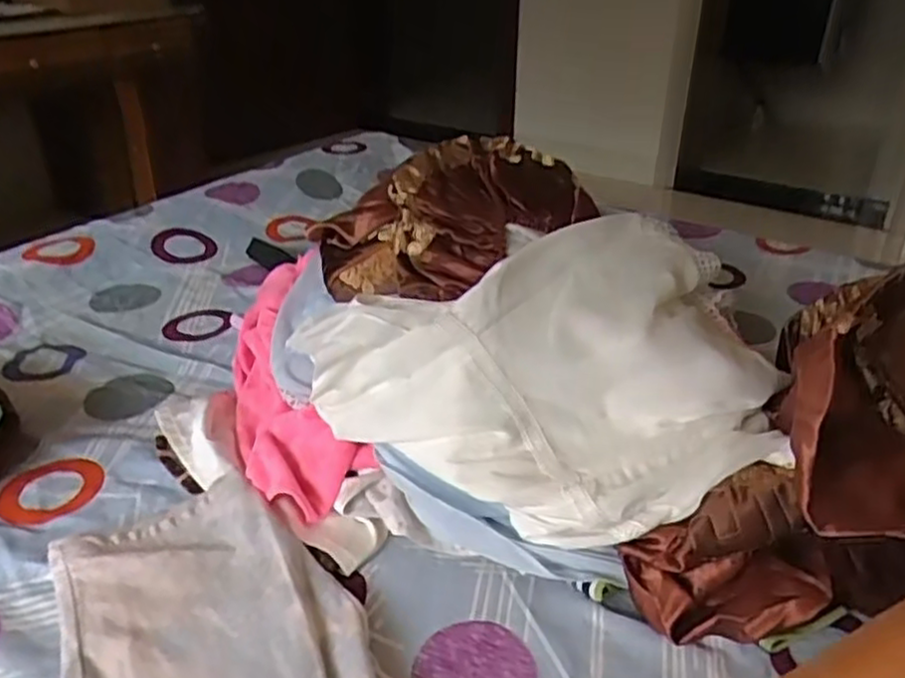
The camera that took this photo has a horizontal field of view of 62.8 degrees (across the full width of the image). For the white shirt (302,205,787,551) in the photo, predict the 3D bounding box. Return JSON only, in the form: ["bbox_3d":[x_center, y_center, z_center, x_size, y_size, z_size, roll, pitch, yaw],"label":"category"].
[{"bbox_3d":[0.098,0.000,0.728,0.432,0.164,0.333,14,33,22],"label":"white shirt"}]

